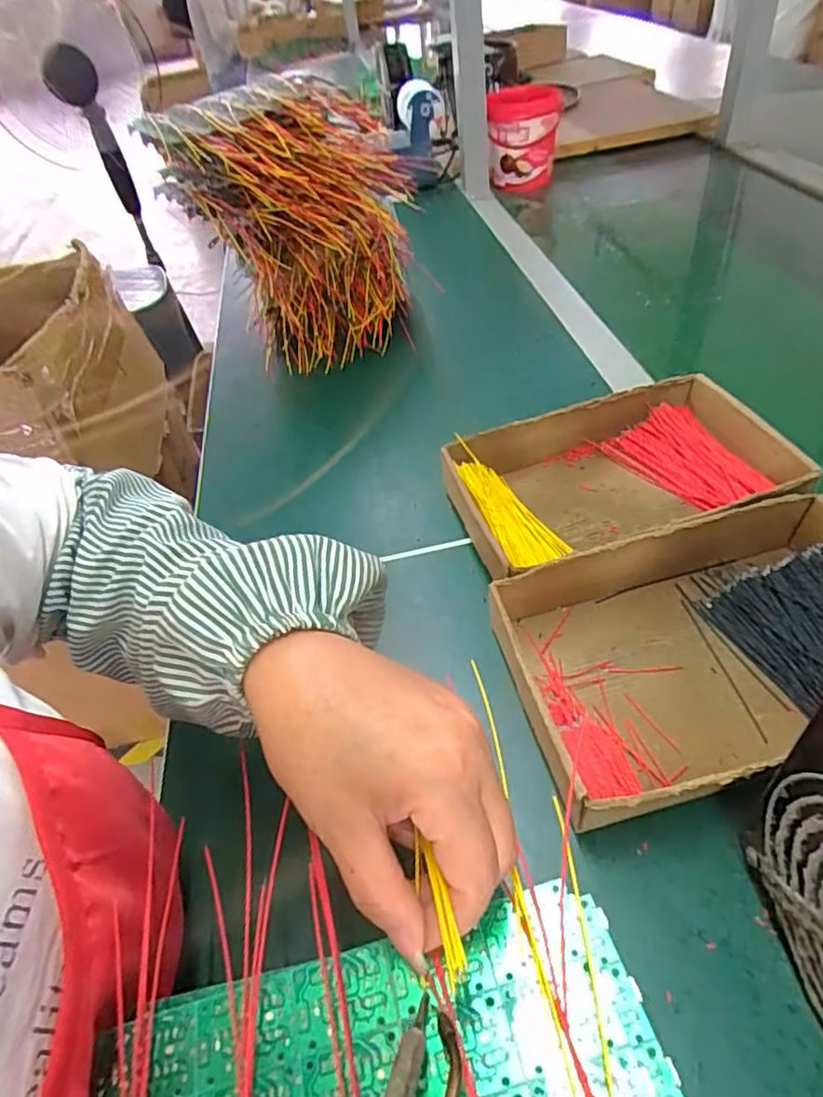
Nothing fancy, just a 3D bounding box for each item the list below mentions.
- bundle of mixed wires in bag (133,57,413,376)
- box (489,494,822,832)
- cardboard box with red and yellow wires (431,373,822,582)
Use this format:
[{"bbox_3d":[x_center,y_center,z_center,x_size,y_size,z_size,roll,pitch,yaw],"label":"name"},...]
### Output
[{"bbox_3d":[-0.122,-0.330,0.674,0.250,0.244,0.180,-10,46,1],"label":"bundle of mixed wires in bag"},{"bbox_3d":[0.177,0.057,0.364,0.244,0.043,0.154,-16,46,-5],"label":"box"},{"bbox_3d":[0.148,-0.051,0.465,0.237,0.041,0.150,-16,46,-5],"label":"cardboard box with red and yellow wires"}]

